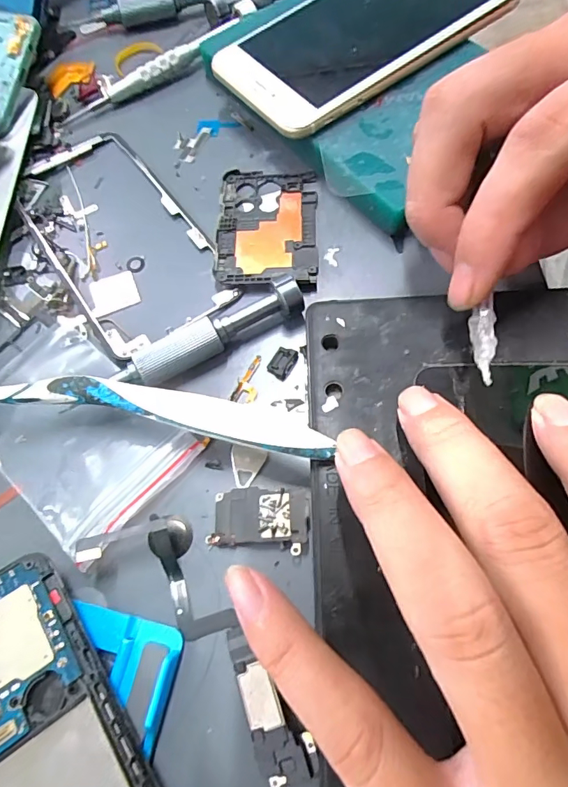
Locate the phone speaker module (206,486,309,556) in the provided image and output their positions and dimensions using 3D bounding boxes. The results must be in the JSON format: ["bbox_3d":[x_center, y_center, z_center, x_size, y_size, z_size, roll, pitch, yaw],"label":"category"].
[{"bbox_3d":[-0.009,0.045,0.164,0.034,0.010,0.021,4,67,7],"label":"phone speaker module"}]

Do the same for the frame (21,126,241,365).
[{"bbox_3d":[-0.083,-0.081,0.223,0.067,0.004,0.142,-34,67,-9],"label":"frame"}]

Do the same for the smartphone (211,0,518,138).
[{"bbox_3d":[0.041,-0.191,0.236,0.149,0.009,0.076,-37,69,-9],"label":"smartphone"}]

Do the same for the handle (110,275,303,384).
[{"bbox_3d":[-0.030,-0.025,0.187,0.079,0.020,0.016,-27,66,-6],"label":"handle"}]

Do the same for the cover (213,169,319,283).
[{"bbox_3d":[-0.008,-0.080,0.219,0.047,0.006,0.068,-2,66,5],"label":"cover"}]

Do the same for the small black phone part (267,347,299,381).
[{"bbox_3d":[-0.001,-0.013,0.190,0.010,0.004,0.013,29,72,17],"label":"small black phone part"}]

